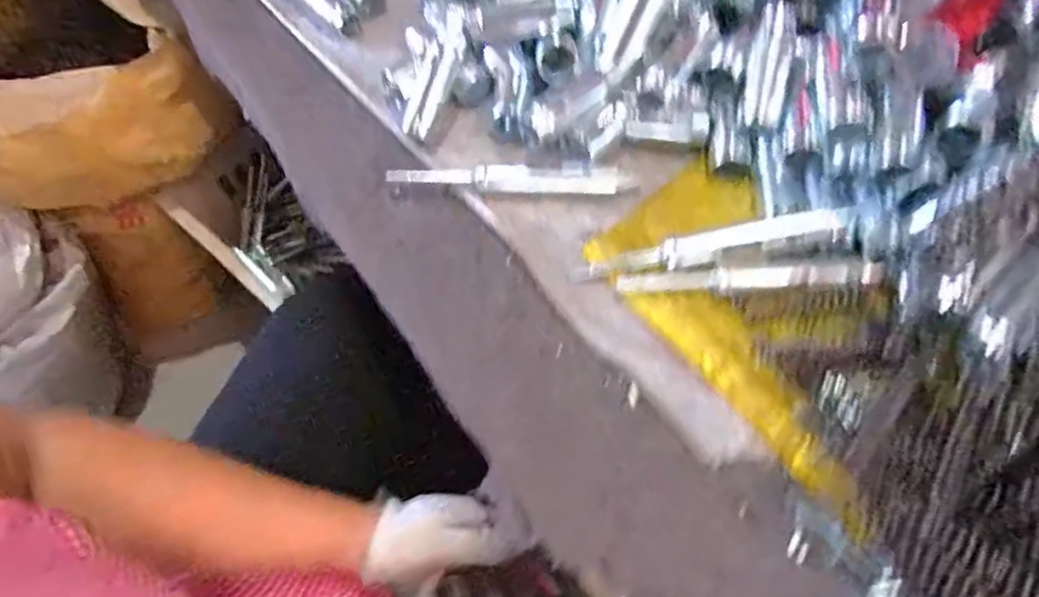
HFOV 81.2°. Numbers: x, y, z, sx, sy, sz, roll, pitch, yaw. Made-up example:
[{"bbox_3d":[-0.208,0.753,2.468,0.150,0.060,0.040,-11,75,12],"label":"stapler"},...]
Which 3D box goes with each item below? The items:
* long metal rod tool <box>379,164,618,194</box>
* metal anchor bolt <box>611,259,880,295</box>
[{"bbox_3d":[-0.010,-0.074,0.379,0.142,0.013,0.016,-1,64,3],"label":"long metal rod tool"},{"bbox_3d":[0.129,-0.012,0.343,0.145,0.008,0.013,-4,64,1],"label":"metal anchor bolt"}]

